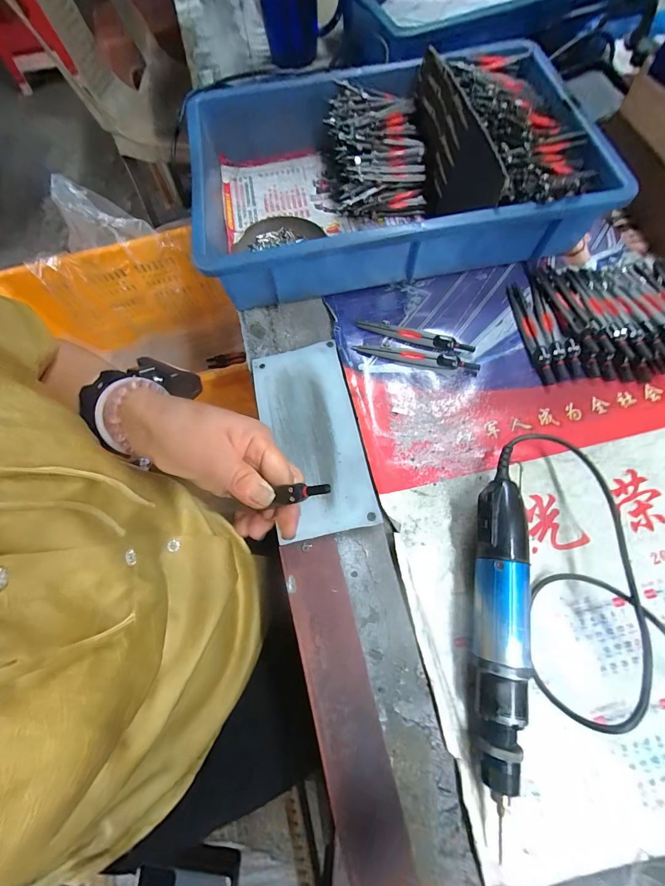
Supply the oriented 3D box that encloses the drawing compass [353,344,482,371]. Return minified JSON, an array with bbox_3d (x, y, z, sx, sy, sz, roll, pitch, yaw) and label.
[{"bbox_3d":[0.088,-0.093,0.367,0.130,0.005,0.017,13,71,7],"label":"drawing compass"}]

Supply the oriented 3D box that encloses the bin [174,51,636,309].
[{"bbox_3d":[0.064,-0.328,0.407,0.434,0.084,0.308,-9,70,-1],"label":"bin"}]

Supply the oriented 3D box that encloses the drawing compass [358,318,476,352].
[{"bbox_3d":[0.087,-0.116,0.372,0.127,0.006,0.016,16,71,8],"label":"drawing compass"}]

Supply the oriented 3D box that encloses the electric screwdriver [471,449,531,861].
[{"bbox_3d":[0.126,0.133,0.265,0.038,0.043,0.274,8,70,5],"label":"electric screwdriver"}]

